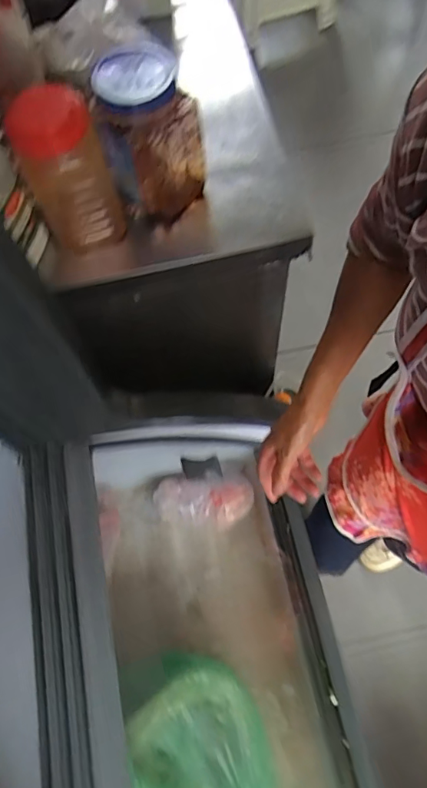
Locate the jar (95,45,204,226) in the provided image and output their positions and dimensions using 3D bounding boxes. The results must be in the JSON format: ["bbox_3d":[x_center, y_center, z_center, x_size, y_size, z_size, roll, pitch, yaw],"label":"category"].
[{"bbox_3d":[-0.088,-0.344,0.674,0.116,0.186,0.101,-42,70,-15],"label":"jar"}]

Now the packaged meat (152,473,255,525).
[{"bbox_3d":[-0.019,0.189,0.892,0.177,0.062,0.092,-4,66,1],"label":"packaged meat"}]

